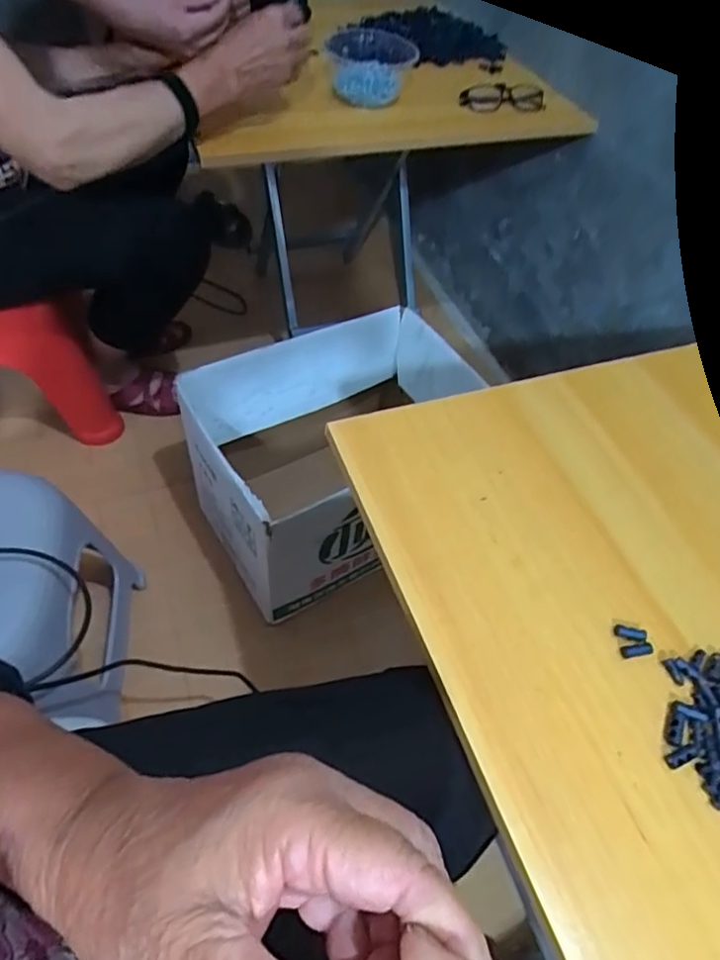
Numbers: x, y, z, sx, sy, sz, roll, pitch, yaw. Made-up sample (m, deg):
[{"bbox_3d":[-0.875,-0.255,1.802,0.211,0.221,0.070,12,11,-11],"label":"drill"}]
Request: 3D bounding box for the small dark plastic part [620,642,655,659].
[{"bbox_3d":[0.175,0.107,0.365,0.020,0.005,0.007,-4,54,-8],"label":"small dark plastic part"}]

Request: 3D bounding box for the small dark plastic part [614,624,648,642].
[{"bbox_3d":[0.174,0.099,0.371,0.020,0.005,0.009,13,53,4],"label":"small dark plastic part"}]

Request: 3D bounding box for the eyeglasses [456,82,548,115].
[{"bbox_3d":[0.232,-0.633,0.959,0.152,0.031,0.047,-10,55,-13],"label":"eyeglasses"}]

